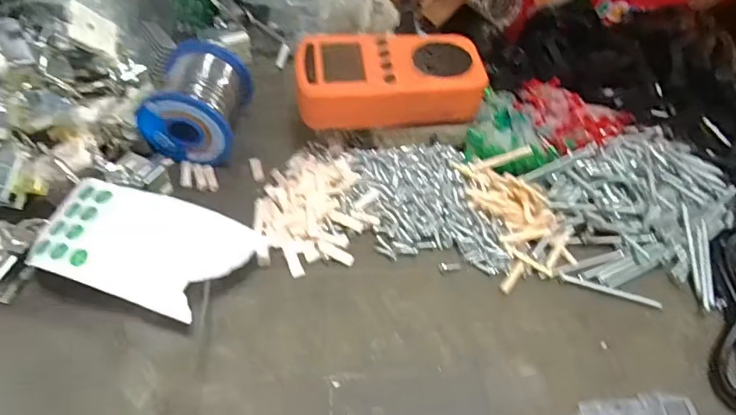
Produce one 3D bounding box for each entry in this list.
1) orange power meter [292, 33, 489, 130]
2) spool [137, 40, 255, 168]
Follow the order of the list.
[{"bbox_3d":[0.014,-0.090,0.351,0.126,0.032,0.063,-4,53,-7],"label":"orange power meter"},{"bbox_3d":[-0.119,-0.076,0.360,0.058,0.057,0.072,8,52,1],"label":"spool"}]

